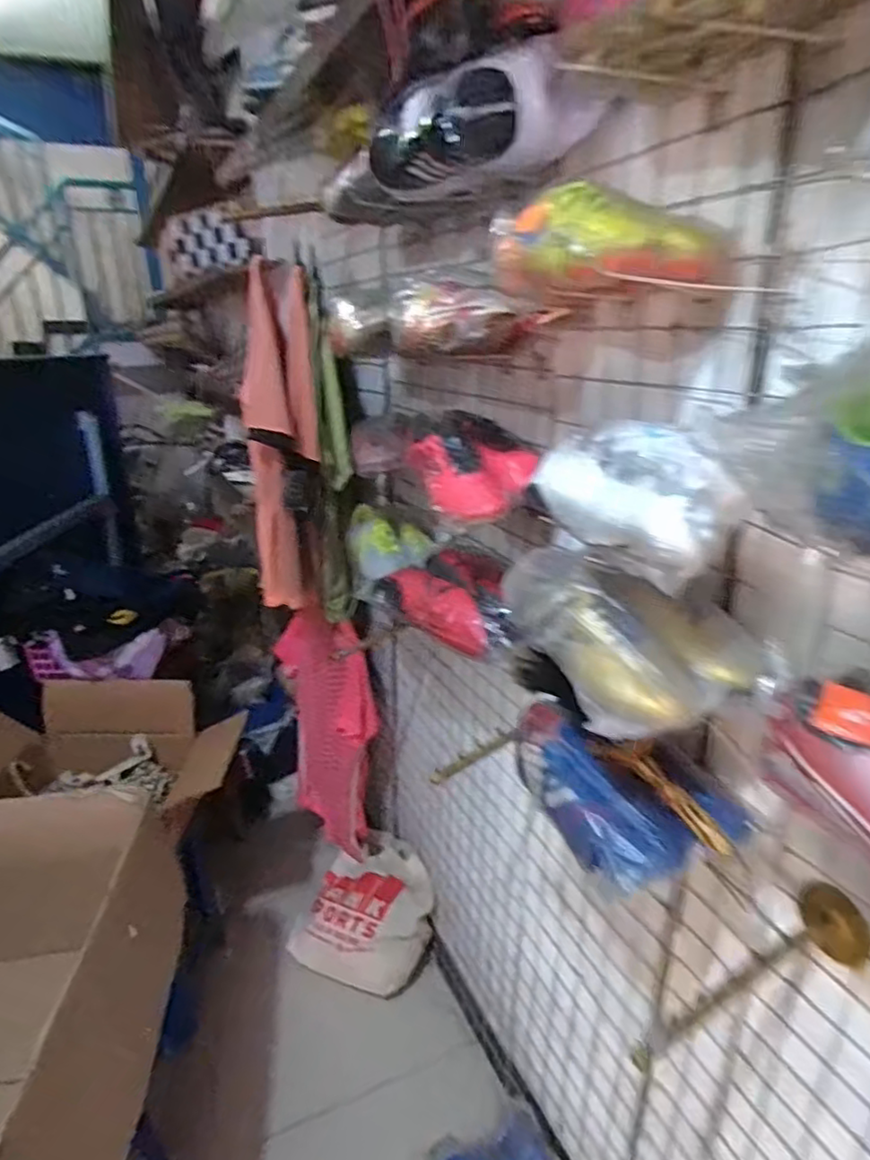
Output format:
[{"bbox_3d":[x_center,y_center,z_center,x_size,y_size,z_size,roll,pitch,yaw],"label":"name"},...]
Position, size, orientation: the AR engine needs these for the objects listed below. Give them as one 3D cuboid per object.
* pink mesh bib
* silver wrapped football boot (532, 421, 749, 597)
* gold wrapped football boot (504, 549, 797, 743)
[{"bbox_3d":[-0.293,0.396,1.793,0.107,0.688,0.462,-12,23,-28],"label":"pink mesh bib"},{"bbox_3d":[0.169,-0.081,0.576,0.082,0.096,0.211,-6,21,-14],"label":"silver wrapped football boot"},{"bbox_3d":[0.184,0.048,0.632,0.142,0.104,0.271,-8,22,-18],"label":"gold wrapped football boot"}]

